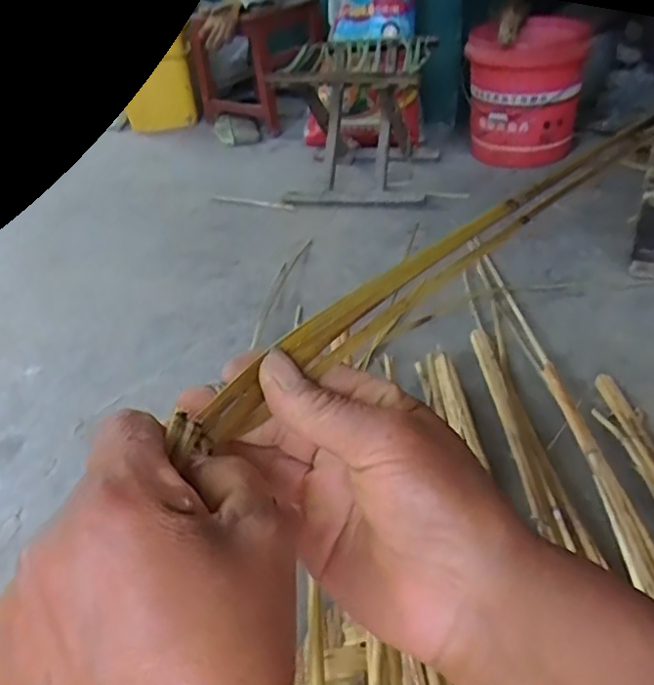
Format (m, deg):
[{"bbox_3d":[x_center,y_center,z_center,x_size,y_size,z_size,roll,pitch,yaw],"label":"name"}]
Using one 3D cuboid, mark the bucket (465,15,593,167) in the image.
[{"bbox_3d":[0.422,-0.531,1.389,0.223,0.281,0.273,2,36,13],"label":"bucket"}]

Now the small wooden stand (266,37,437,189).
[{"bbox_3d":[0.052,-0.484,1.379,0.311,0.241,0.286,5,37,17],"label":"small wooden stand"}]

